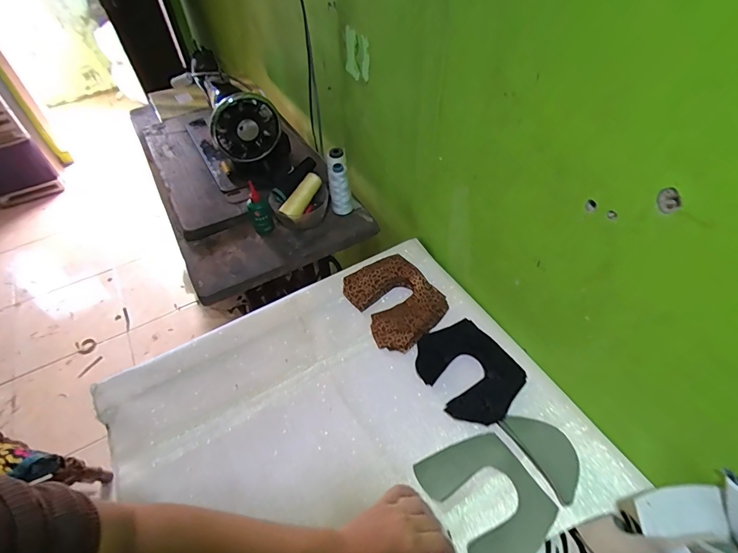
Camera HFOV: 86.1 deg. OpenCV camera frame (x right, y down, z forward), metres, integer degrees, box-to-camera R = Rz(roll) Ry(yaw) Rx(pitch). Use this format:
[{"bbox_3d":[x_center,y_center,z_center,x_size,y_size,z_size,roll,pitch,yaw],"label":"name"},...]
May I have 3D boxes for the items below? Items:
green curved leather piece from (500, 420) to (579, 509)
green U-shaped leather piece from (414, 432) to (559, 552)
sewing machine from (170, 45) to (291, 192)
[{"bbox_3d":[0.237,0.230,0.525,0.059,0.010,0.114,-26,53,-16],"label":"green curved leather piece"},{"bbox_3d":[0.154,0.282,0.503,0.125,0.006,0.155,-25,53,-19],"label":"green U-shaped leather piece"},{"bbox_3d":[-0.340,-0.373,0.934,0.185,0.217,0.356,-27,53,-17],"label":"sewing machine"}]

